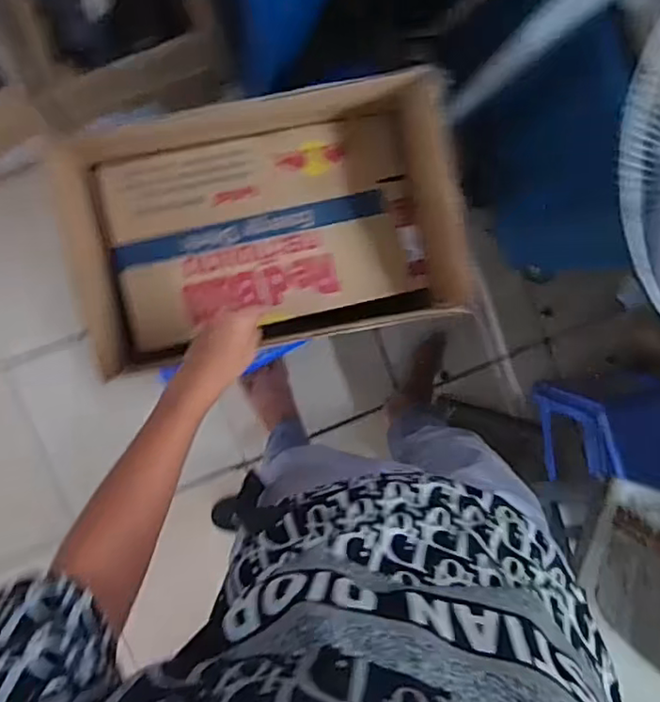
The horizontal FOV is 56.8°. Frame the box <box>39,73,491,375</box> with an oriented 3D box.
[{"bbox_3d":[-0.076,-0.170,0.786,0.459,0.140,0.300,-7,95,-7],"label":"box"}]

